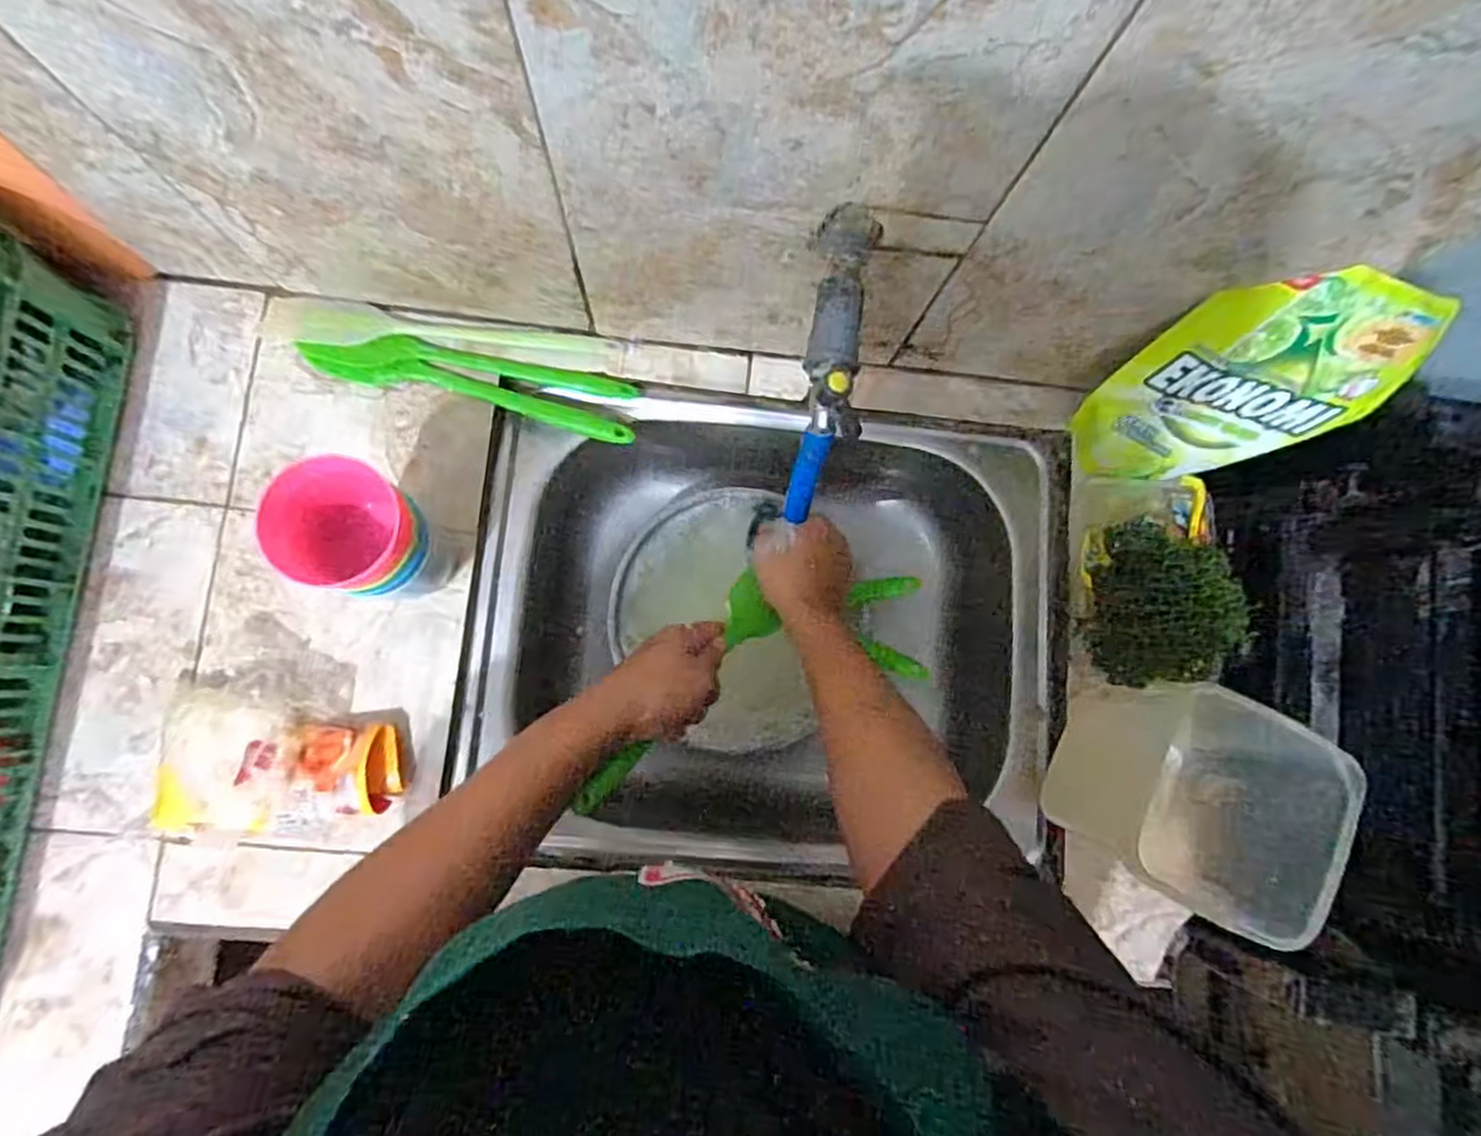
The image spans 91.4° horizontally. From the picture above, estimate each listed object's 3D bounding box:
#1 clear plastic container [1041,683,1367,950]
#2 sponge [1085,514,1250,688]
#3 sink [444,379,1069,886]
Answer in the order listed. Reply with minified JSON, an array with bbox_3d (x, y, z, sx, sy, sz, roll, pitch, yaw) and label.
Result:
[{"bbox_3d":[0.327,0.171,0.532,0.089,0.180,0.135,25,82,-1],"label":"clear plastic container"},{"bbox_3d":[0.334,0.028,0.558,0.105,0.041,0.125,7,82,-4],"label":"sponge"},{"bbox_3d":[0.024,0.055,0.666,0.493,0.141,0.382,6,82,-4],"label":"sink"}]

